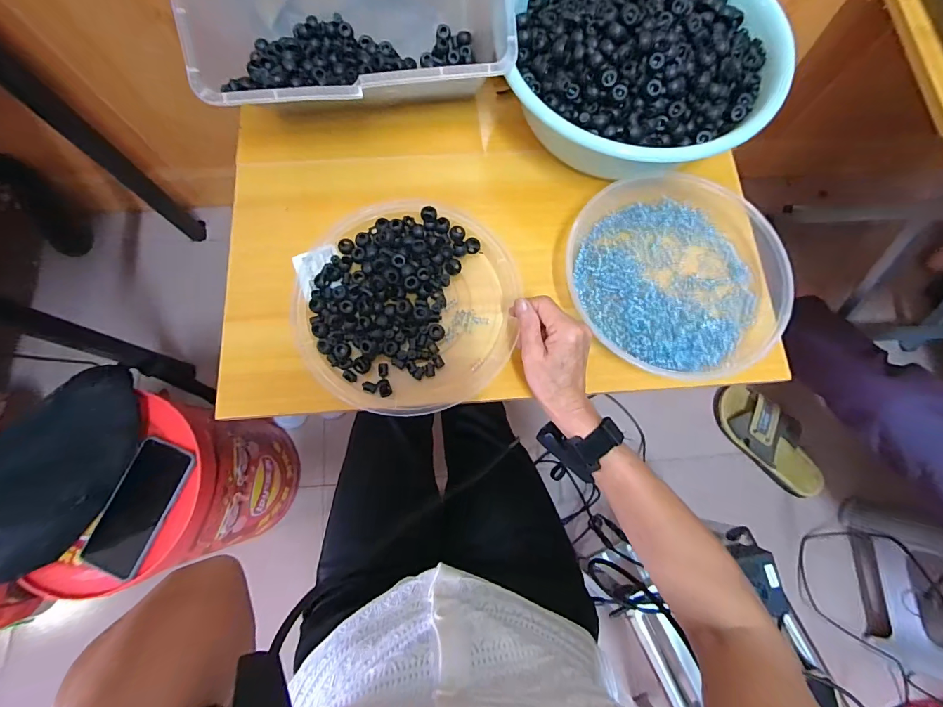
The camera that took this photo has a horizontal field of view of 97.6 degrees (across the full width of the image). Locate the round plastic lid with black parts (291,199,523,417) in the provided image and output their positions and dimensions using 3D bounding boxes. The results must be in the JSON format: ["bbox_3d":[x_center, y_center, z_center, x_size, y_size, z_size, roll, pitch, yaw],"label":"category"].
[{"bbox_3d":[-0.071,-0.055,0.438,0.232,0.030,0.227,0,76,0],"label":"round plastic lid with black parts"}]

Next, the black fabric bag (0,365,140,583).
[{"bbox_3d":[-0.529,0.151,0.518,0.133,0.056,0.275,30,78,7],"label":"black fabric bag"}]

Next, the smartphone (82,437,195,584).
[{"bbox_3d":[-0.434,0.199,0.539,0.078,0.013,0.169,20,77,4],"label":"smartphone"}]

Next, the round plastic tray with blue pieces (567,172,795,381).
[{"bbox_3d":[0.217,-0.087,0.444,0.225,0.042,0.217,0,76,0],"label":"round plastic tray with blue pieces"}]

